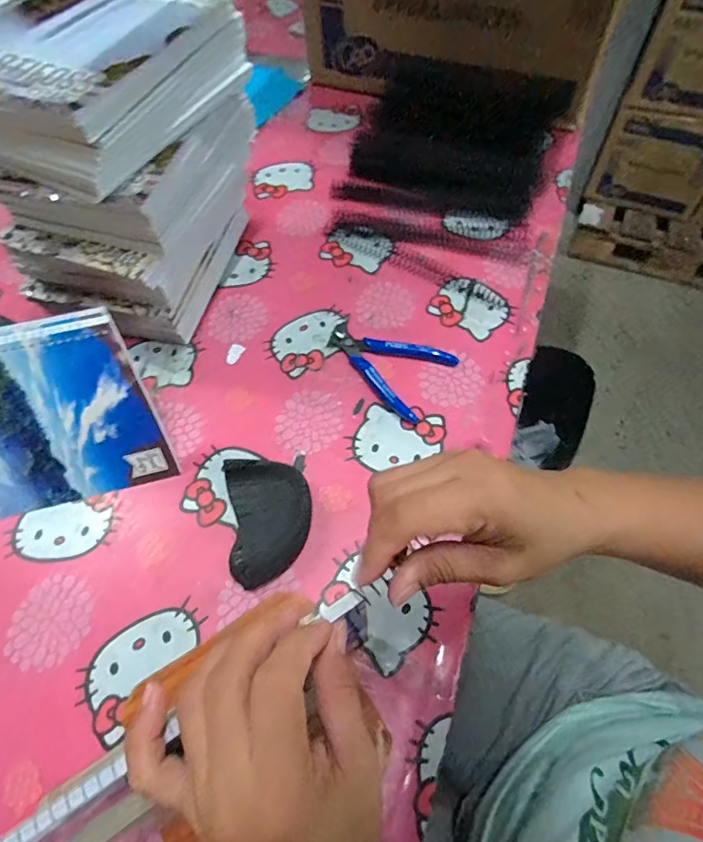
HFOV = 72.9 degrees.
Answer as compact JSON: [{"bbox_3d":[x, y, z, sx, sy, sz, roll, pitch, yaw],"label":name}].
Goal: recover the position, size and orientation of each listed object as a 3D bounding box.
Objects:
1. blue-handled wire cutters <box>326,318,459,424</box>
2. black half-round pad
[{"bbox_3d":[0.037,-0.065,0.473,0.131,0.013,0.084,40,69,22],"label":"blue-handled wire cutters"},{"bbox_3d":[-0.066,0.079,0.388,0.065,0.024,0.099,-10,60,-3],"label":"black half-round pad"}]

